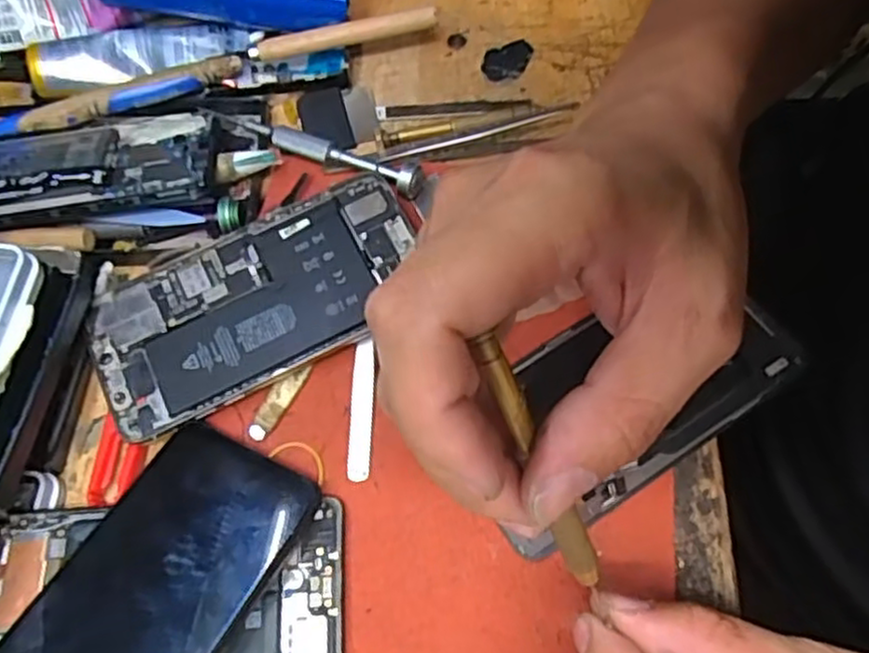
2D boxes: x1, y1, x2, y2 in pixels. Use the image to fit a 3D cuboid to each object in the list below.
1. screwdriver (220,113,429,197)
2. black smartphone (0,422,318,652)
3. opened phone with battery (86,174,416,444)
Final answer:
[{"bbox_3d":[-0.060,-0.092,0.377,0.115,0.015,0.014,20,67,13],"label":"screwdriver"},{"bbox_3d":[-0.111,0.107,0.266,0.070,0.007,0.155,25,56,16],"label":"black smartphone"},{"bbox_3d":[-0.081,-0.013,0.335,0.151,0.013,0.075,-25,65,-9],"label":"opened phone with battery"}]

